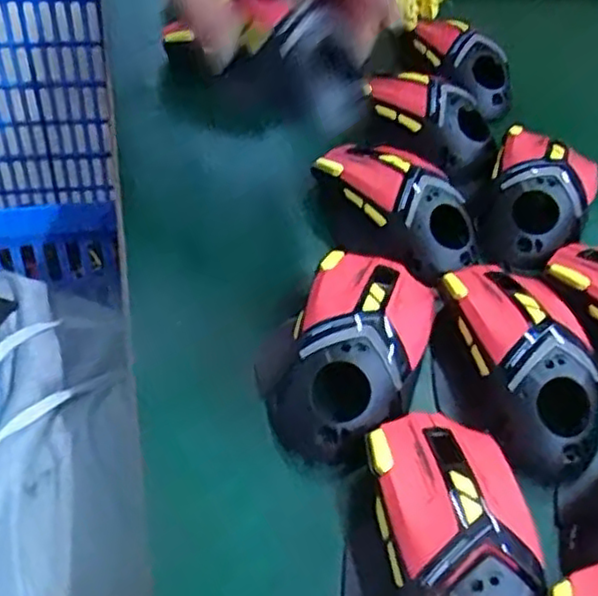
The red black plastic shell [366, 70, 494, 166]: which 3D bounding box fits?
[{"bbox_3d":[0.090,-0.127,0.477,0.087,0.027,0.057,34,54,21],"label":"red black plastic shell"}]

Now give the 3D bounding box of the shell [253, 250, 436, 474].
[{"bbox_3d":[0.024,0.020,0.342,0.074,0.037,0.127,19,50,10],"label":"shell"}]

